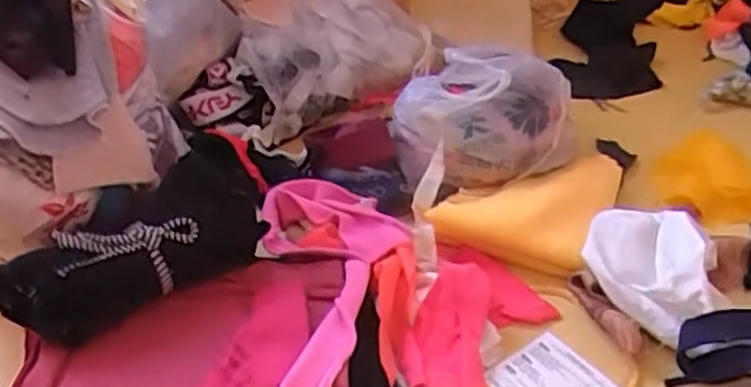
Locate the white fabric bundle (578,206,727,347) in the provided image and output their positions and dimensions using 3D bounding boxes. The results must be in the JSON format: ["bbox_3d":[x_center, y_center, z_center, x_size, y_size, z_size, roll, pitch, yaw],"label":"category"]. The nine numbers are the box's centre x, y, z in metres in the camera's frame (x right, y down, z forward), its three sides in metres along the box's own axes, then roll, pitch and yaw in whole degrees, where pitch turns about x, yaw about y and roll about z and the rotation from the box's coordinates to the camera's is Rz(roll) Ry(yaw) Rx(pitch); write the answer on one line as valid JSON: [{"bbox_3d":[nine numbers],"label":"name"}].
[{"bbox_3d":[0.290,0.074,0.778,0.147,0.067,0.174,14,40,19],"label":"white fabric bundle"}]

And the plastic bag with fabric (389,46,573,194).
[{"bbox_3d":[0.134,-0.097,0.931,0.224,0.118,0.208,4,38,7],"label":"plastic bag with fabric"}]

